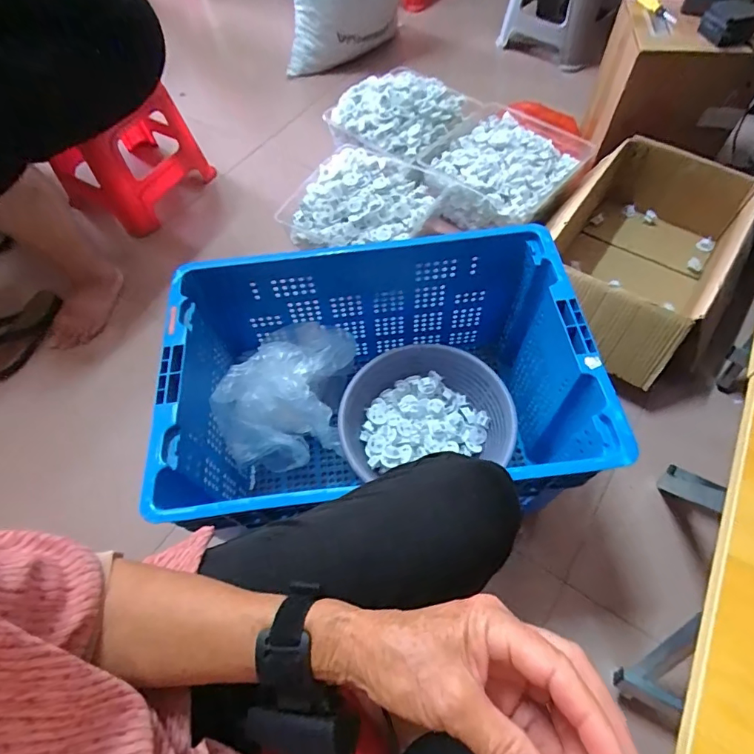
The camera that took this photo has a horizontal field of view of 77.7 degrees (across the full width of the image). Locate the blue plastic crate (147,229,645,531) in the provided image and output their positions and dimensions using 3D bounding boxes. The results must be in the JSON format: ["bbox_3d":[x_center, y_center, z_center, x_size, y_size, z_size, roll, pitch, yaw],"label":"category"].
[{"bbox_3d":[0.002,0.032,0.760,0.581,0.289,0.390,-7,60,0],"label":"blue plastic crate"}]

